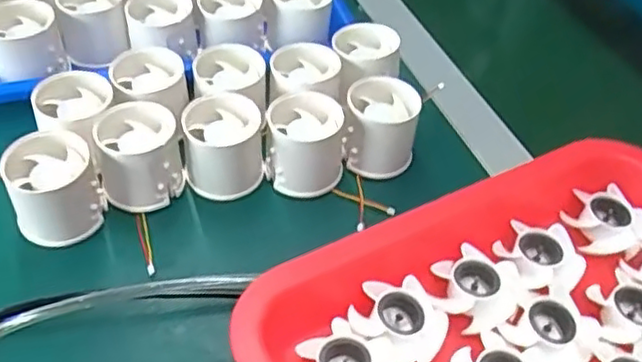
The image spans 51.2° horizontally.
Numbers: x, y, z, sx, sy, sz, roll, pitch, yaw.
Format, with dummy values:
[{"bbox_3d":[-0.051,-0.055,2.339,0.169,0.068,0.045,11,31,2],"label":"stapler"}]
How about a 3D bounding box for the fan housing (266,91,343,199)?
[{"bbox_3d":[-0.012,-0.025,0.466,0.056,0.052,0.051,-3,47,-9],"label":"fan housing"}]

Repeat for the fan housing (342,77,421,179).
[{"bbox_3d":[0.042,-0.039,0.480,0.050,0.048,0.058,6,46,0],"label":"fan housing"}]

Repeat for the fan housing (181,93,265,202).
[{"bbox_3d":[-0.068,-0.023,0.463,0.054,0.050,0.052,-7,48,-13],"label":"fan housing"}]

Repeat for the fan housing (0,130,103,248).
[{"bbox_3d":[-0.167,0.005,0.418,0.049,0.050,0.050,-14,49,-18],"label":"fan housing"}]

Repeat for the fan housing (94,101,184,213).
[{"bbox_3d":[-0.122,-0.017,0.448,0.053,0.049,0.054,-12,49,-17],"label":"fan housing"}]

